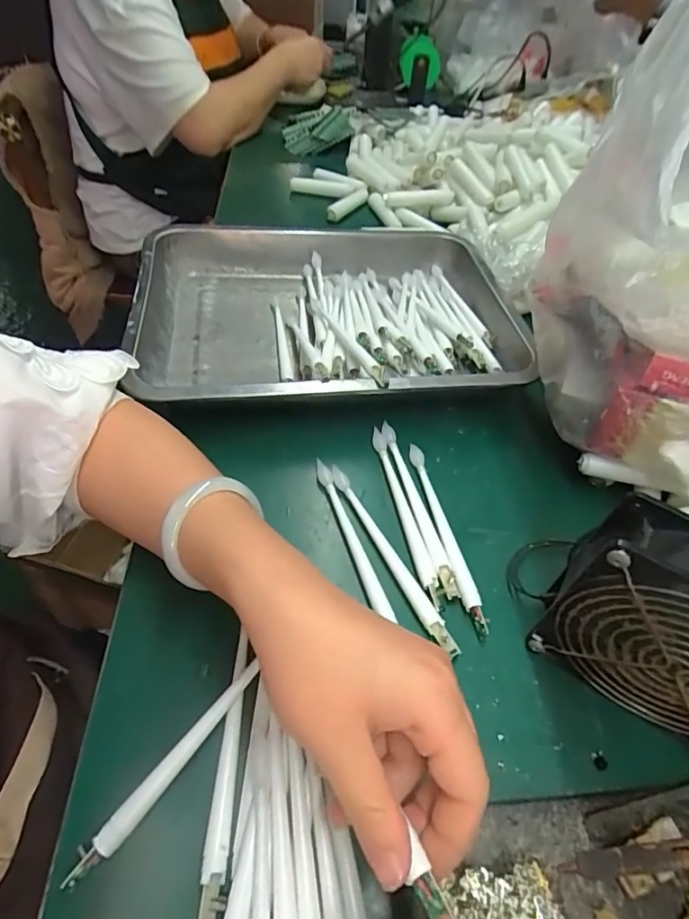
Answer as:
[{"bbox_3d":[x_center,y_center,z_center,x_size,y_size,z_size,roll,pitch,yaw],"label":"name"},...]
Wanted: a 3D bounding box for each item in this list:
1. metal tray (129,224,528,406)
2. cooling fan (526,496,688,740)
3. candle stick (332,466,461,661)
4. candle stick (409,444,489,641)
[{"bbox_3d":[-0.011,-0.140,0.491,0.345,0.062,0.255,-5,50,-8],"label":"metal tray"},{"bbox_3d":[0.170,0.088,0.261,0.115,0.126,0.046,32,55,22],"label":"cooling fan"},{"bbox_3d":[0.032,0.062,0.344,0.014,0.008,0.151,-22,55,-20],"label":"candle stick"},{"bbox_3d":[0.070,0.050,0.361,0.011,0.011,0.155,-7,51,-10],"label":"candle stick"}]

